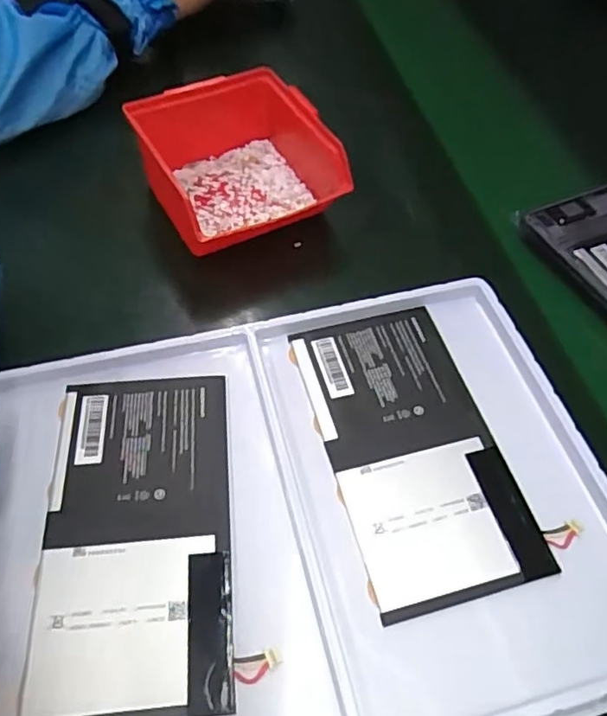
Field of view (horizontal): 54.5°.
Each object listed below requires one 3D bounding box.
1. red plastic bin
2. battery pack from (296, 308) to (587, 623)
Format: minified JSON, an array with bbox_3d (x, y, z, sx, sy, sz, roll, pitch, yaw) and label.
[{"bbox_3d":[-0.051,-0.141,0.448,0.125,0.076,0.138,-25,60,-19],"label":"red plastic bin"},{"bbox_3d":[0.060,0.045,0.330,0.096,0.004,0.171,-11,57,-12],"label":"battery pack"}]

